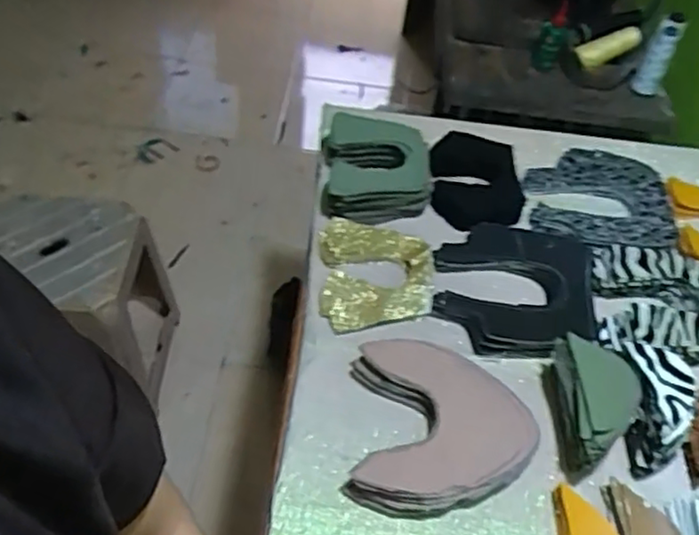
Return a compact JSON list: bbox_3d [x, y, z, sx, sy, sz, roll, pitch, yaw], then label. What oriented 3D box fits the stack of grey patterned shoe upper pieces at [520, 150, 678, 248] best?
[{"bbox_3d":[0.342,-0.095,0.915,0.192,0.018,0.201,6,49,-3],"label":"stack of grey patterned shoe upper pieces"}]

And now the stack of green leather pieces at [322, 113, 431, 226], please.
[{"bbox_3d":[0.036,-0.134,0.902,0.138,0.051,0.164,4,49,-5],"label":"stack of green leather pieces"}]

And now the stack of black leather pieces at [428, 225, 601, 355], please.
[{"bbox_3d":[0.198,0.016,0.790,0.190,0.036,0.194,9,49,0],"label":"stack of black leather pieces"}]

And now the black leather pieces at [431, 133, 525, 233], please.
[{"bbox_3d":[0.175,-0.120,0.916,0.123,0.019,0.170,7,49,-2],"label":"black leather pieces"}]

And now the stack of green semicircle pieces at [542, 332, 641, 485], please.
[{"bbox_3d":[0.240,0.138,0.669,0.072,0.076,0.130,11,48,3],"label":"stack of green semicircle pieces"}]

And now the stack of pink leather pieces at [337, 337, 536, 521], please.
[{"bbox_3d":[0.093,0.160,0.670,0.184,0.040,0.174,7,49,-2],"label":"stack of pink leather pieces"}]

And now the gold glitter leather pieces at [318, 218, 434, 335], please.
[{"bbox_3d":[0.034,0.005,0.806,0.135,0.012,0.169,3,49,-5],"label":"gold glitter leather pieces"}]

